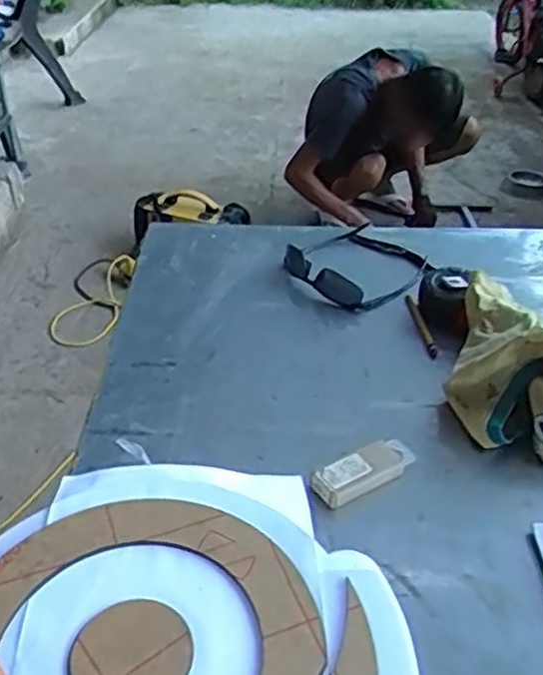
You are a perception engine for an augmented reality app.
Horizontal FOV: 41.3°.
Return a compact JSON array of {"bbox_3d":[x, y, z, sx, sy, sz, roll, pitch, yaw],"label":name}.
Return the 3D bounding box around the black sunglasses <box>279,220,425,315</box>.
[{"bbox_3d":[0.107,-0.096,0.909,0.163,0.031,0.144,-22,37,-35],"label":"black sunglasses"}]

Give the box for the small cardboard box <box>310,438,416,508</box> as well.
[{"bbox_3d":[0.082,0.116,0.630,0.097,0.025,0.030,-23,42,-27],"label":"small cardboard box"}]

